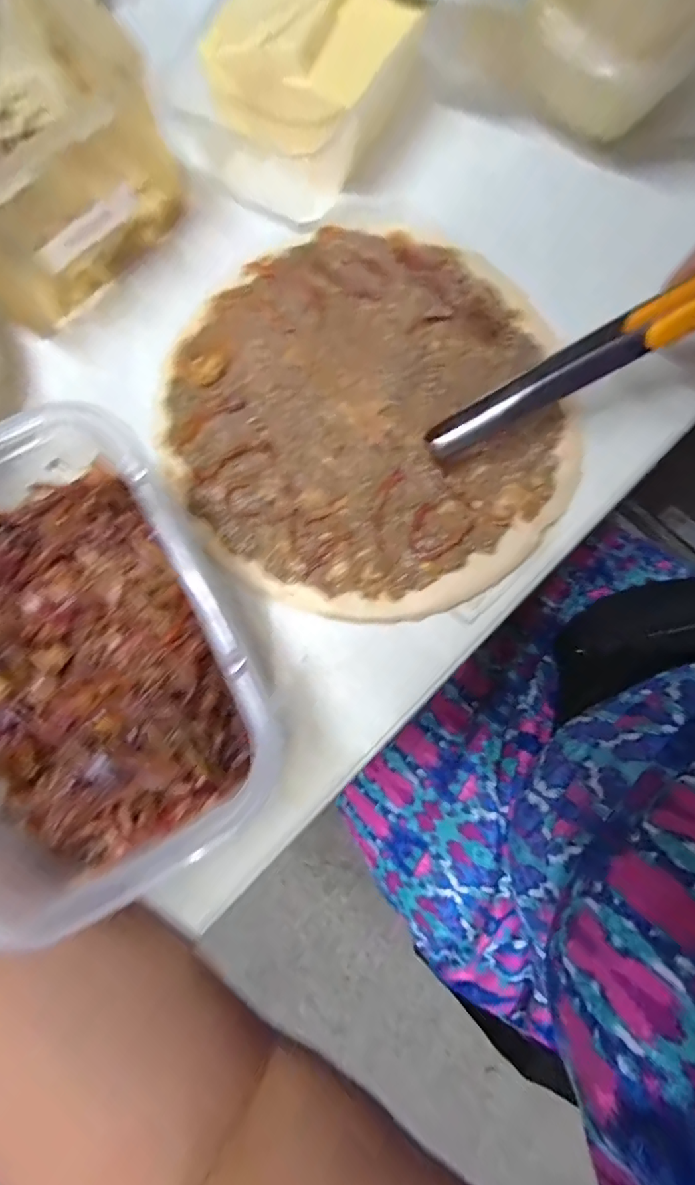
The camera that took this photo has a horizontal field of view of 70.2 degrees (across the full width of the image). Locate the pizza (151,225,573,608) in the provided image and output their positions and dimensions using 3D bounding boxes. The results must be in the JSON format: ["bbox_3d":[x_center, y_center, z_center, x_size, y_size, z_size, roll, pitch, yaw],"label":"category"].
[{"bbox_3d":[0.008,-0.104,0.281,0.217,0.010,0.228,0,80,1],"label":"pizza"}]

